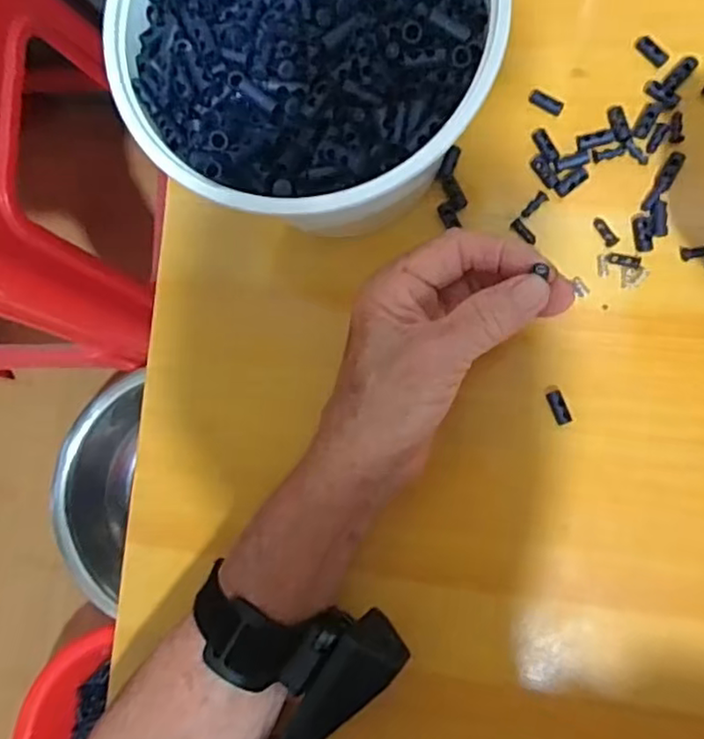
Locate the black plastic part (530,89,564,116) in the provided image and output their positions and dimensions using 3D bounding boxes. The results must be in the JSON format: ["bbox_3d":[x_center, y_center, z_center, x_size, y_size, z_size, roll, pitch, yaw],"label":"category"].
[{"bbox_3d":[0.107,-0.148,0.360,0.019,0.004,0.008,31,91,9],"label":"black plastic part"}]

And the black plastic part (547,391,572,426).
[{"bbox_3d":[0.111,0.020,0.348,0.008,0.005,0.019,-22,83,6],"label":"black plastic part"}]

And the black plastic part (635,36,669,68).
[{"bbox_3d":[0.164,-0.174,0.356,0.008,0.005,0.020,-45,82,3],"label":"black plastic part"}]

